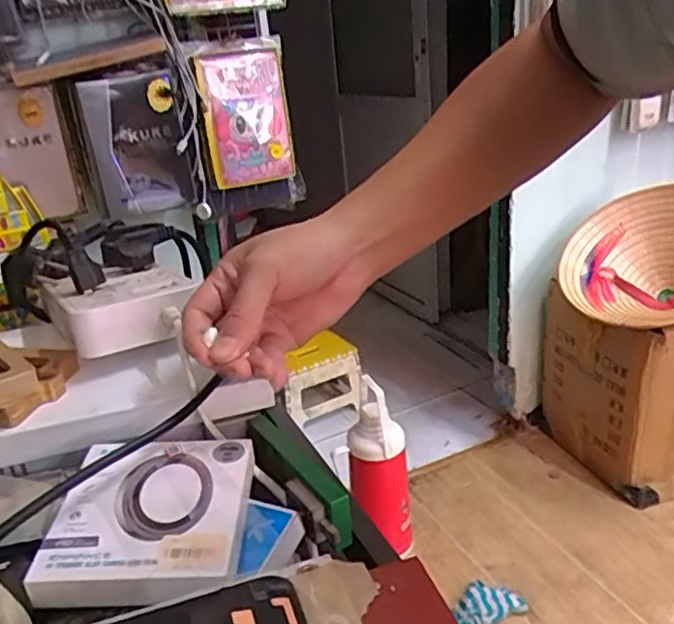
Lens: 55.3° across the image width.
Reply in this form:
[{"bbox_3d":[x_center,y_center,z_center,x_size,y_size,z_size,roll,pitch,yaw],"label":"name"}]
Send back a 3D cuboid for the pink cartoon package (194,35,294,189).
[{"bbox_3d":[-0.161,-0.349,1.150,0.163,0.239,0.046,-20,27,-31],"label":"pink cartoon package"}]

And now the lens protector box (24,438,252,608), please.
[{"bbox_3d":[-0.106,0.117,0.373,0.107,0.029,0.107,-4,23,5],"label":"lens protector box"}]

